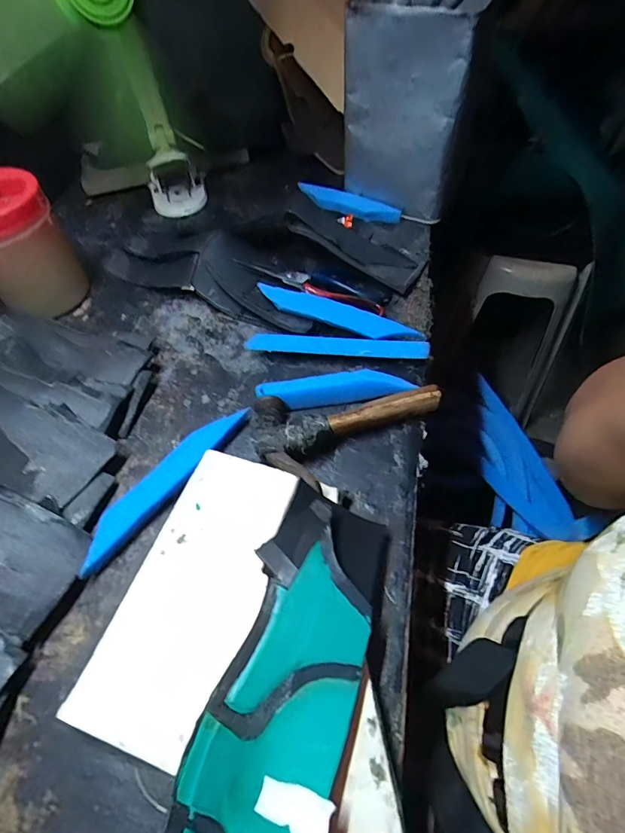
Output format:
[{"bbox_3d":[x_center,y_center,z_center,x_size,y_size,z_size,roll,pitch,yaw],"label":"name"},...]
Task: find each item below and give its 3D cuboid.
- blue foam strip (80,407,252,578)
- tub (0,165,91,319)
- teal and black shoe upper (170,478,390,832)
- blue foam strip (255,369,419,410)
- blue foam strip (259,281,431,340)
[{"bbox_3d":[-0.136,0.059,0.398,0.035,0.018,0.195,33,64,23],"label":"blue foam strip"},{"bbox_3d":[-0.356,-0.205,0.498,0.113,0.149,0.113,-2,56,3],"label":"tub"},{"bbox_3d":[-0.024,0.198,0.236,0.085,0.085,0.345,12,38,11],"label":"teal and black shoe upper"},{"bbox_3d":[0.023,-0.027,0.437,0.156,0.029,0.023,-5,56,1],"label":"blue foam strip"},{"bbox_3d":[0.027,-0.117,0.476,0.196,0.011,0.027,22,96,15],"label":"blue foam strip"}]

